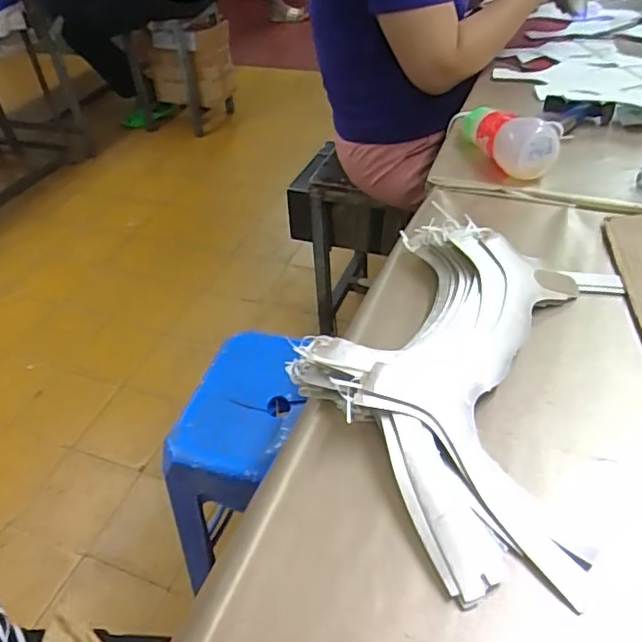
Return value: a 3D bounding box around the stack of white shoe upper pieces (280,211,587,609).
[{"bbox_3d":[0.079,0.032,0.460,0.193,0.043,0.348,0,43,8],"label":"stack of white shoe upper pieces"}]

